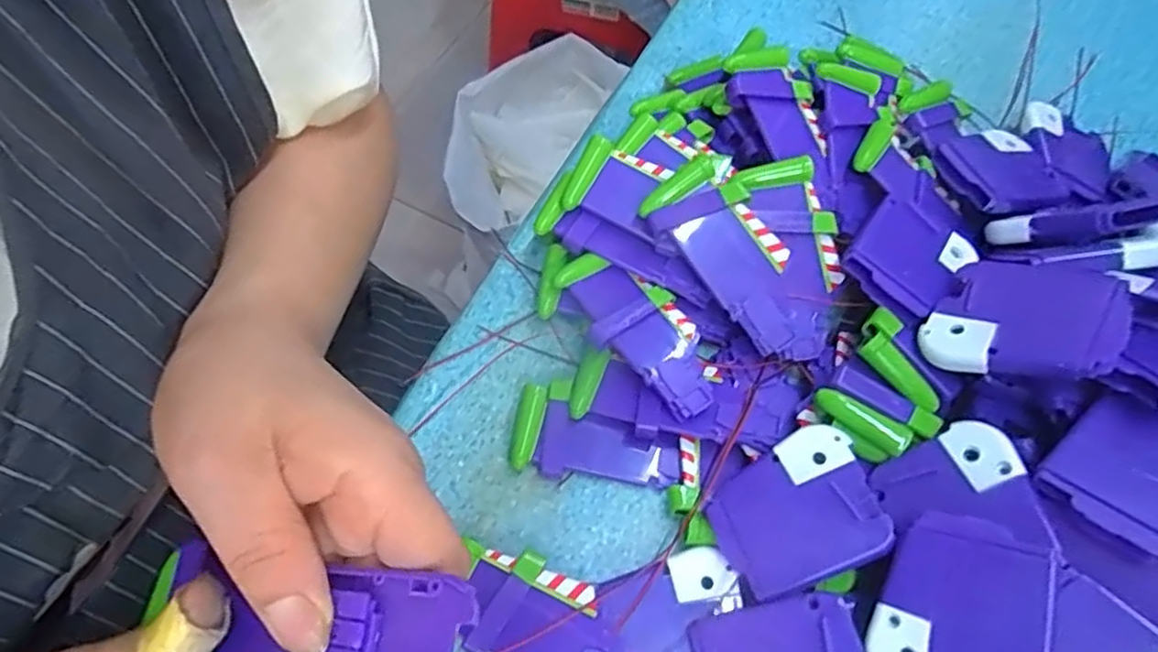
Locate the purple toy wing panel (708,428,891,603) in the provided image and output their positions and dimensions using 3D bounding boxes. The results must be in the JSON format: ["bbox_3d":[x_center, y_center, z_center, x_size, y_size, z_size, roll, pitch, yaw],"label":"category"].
[{"bbox_3d":[0.083,0.073,0.258,0.061,0.005,0.050,-30,60,8],"label":"purple toy wing panel"}]

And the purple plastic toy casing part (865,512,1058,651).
[{"bbox_3d":[0.126,0.095,0.222,0.050,0.005,0.059,4,70,37],"label":"purple plastic toy casing part"}]

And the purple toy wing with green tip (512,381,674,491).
[{"bbox_3d":[0.007,0.053,0.295,0.073,0.016,0.034,13,65,6],"label":"purple toy wing with green tip"}]

